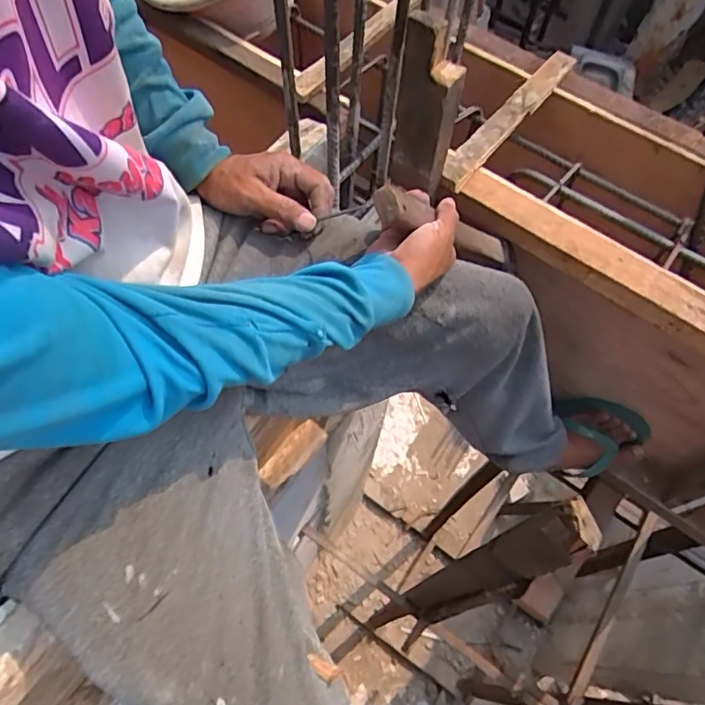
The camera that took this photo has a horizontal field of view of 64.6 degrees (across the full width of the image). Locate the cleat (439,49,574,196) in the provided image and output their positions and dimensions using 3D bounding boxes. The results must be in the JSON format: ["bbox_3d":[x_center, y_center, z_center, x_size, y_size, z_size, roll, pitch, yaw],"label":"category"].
[{"bbox_3d":[0.220,-0.331,0.779,0.040,0.019,0.325,36,66,14],"label":"cleat"}]

